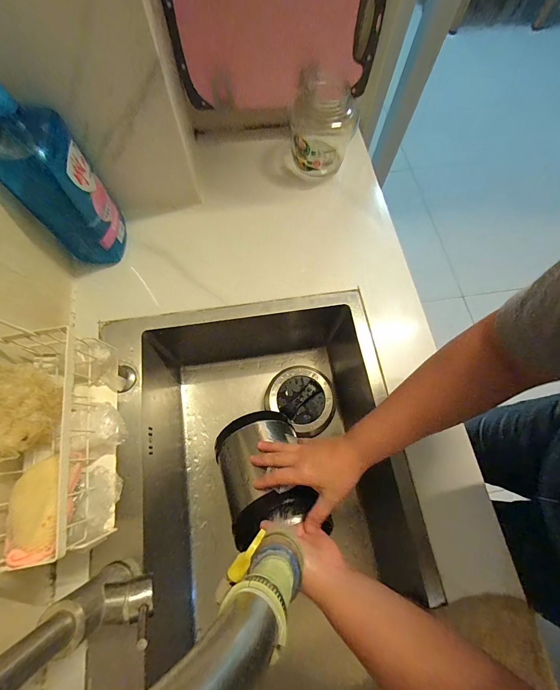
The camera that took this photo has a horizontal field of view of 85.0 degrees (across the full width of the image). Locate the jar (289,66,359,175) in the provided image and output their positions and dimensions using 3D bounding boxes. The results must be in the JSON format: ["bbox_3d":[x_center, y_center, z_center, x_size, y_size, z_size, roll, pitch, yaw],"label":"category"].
[{"bbox_3d":[0.081,-0.407,0.582,0.117,0.157,0.117,1,70,-2],"label":"jar"}]

